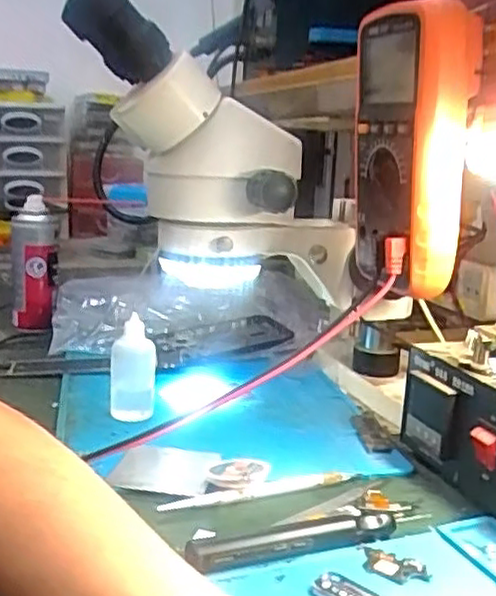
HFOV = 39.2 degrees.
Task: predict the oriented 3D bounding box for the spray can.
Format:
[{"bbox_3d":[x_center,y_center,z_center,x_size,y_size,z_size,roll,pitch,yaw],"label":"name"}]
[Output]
[{"bbox_3d":[-0.248,-0.035,0.803,0.046,0.153,0.039,-2,12,-18],"label":"spray can"}]

